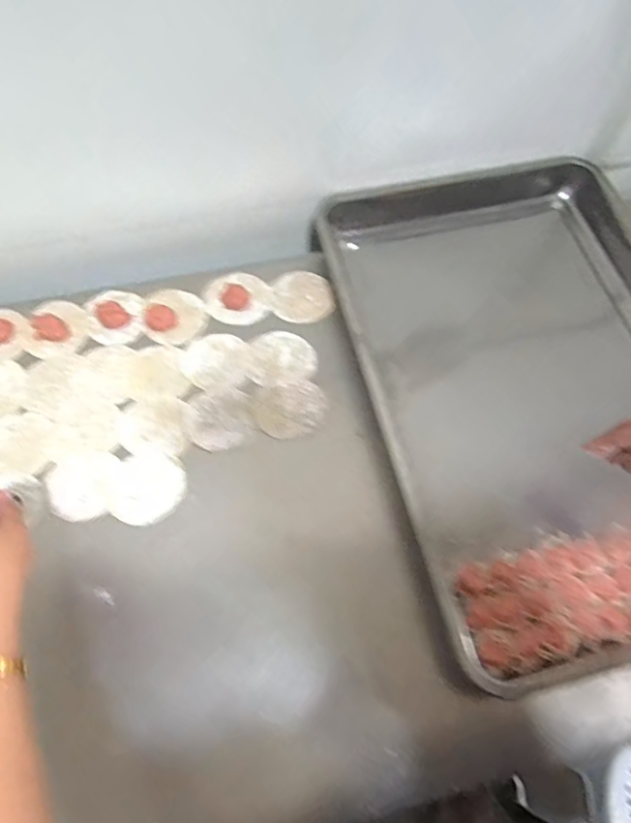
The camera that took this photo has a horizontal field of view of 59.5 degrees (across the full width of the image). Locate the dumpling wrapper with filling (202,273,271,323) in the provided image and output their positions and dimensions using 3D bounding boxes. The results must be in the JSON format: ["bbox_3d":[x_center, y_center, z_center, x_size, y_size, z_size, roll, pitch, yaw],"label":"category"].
[{"bbox_3d":[-0.099,-0.146,0.694,0.079,0.010,0.078,-3,64,-4],"label":"dumpling wrapper with filling"}]

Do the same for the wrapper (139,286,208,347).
[{"bbox_3d":[-0.177,-0.122,0.678,0.088,0.018,0.076,42,69,16],"label":"wrapper"}]

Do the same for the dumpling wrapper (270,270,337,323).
[{"bbox_3d":[-0.020,-0.148,0.703,0.075,0.008,0.085,-5,64,-5],"label":"dumpling wrapper"}]

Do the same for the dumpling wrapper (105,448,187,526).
[{"bbox_3d":[-0.179,0.079,0.583,0.077,0.004,0.080,1,64,-2],"label":"dumpling wrapper"}]

